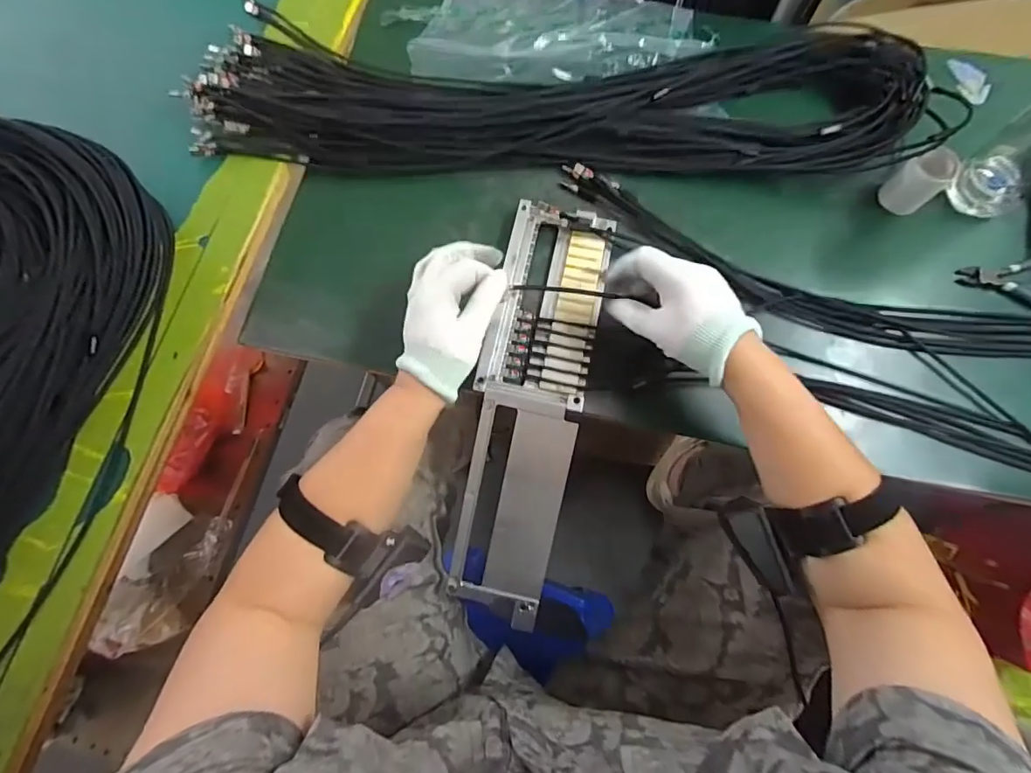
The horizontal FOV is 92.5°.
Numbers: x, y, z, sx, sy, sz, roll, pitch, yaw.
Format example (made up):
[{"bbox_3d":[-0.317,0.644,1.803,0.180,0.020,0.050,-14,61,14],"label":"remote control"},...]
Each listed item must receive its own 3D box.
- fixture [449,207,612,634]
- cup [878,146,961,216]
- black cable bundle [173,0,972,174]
[{"bbox_3d":[0.015,0.017,0.460,0.095,0.042,0.386,9,86,3],"label":"fixture"},{"bbox_3d":[0.396,-0.202,0.486,0.037,0.052,0.037,0,75,0],"label":"cup"},{"bbox_3d":[0.051,-0.294,0.514,0.756,0.051,0.166,3,75,1],"label":"black cable bundle"}]

